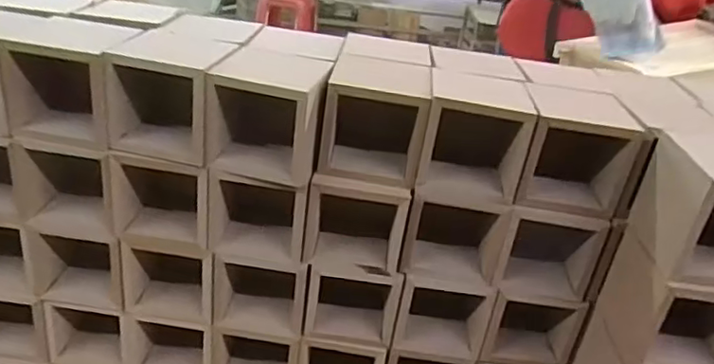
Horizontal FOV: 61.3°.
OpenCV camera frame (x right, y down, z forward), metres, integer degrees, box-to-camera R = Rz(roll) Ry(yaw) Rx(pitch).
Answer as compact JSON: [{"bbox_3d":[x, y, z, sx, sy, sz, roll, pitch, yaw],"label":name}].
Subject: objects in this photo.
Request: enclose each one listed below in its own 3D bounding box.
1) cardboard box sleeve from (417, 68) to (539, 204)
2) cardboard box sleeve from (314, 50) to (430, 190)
[{"bbox_3d":[0.073,-0.029,0.383,0.061,0.063,0.063,10,27,3],"label":"cardboard box sleeve"},{"bbox_3d":[0.013,-0.041,0.384,0.061,0.060,0.064,10,27,4],"label":"cardboard box sleeve"}]

